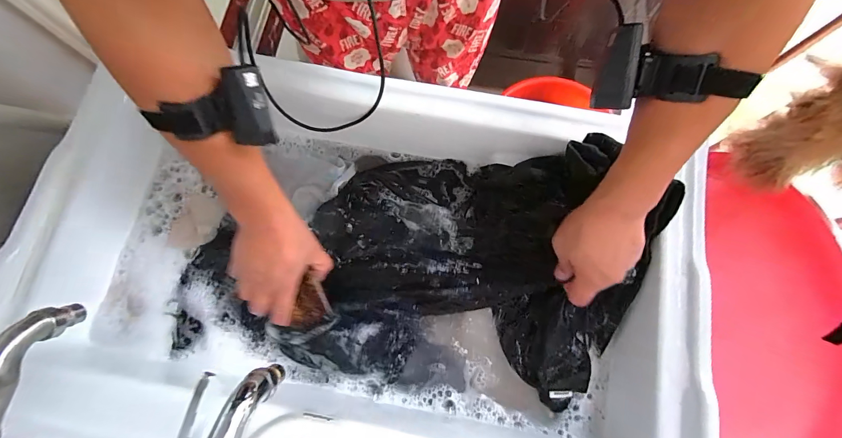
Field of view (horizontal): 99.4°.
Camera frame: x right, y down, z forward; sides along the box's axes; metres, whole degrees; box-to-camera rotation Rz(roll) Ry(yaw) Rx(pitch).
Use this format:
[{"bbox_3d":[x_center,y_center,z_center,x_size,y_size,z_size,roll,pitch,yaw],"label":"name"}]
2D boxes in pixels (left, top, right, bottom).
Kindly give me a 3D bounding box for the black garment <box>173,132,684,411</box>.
[{"bbox_3d":[-0.017,0.045,0.463,0.593,0.135,0.309,9,72,2],"label":"black garment"}]

